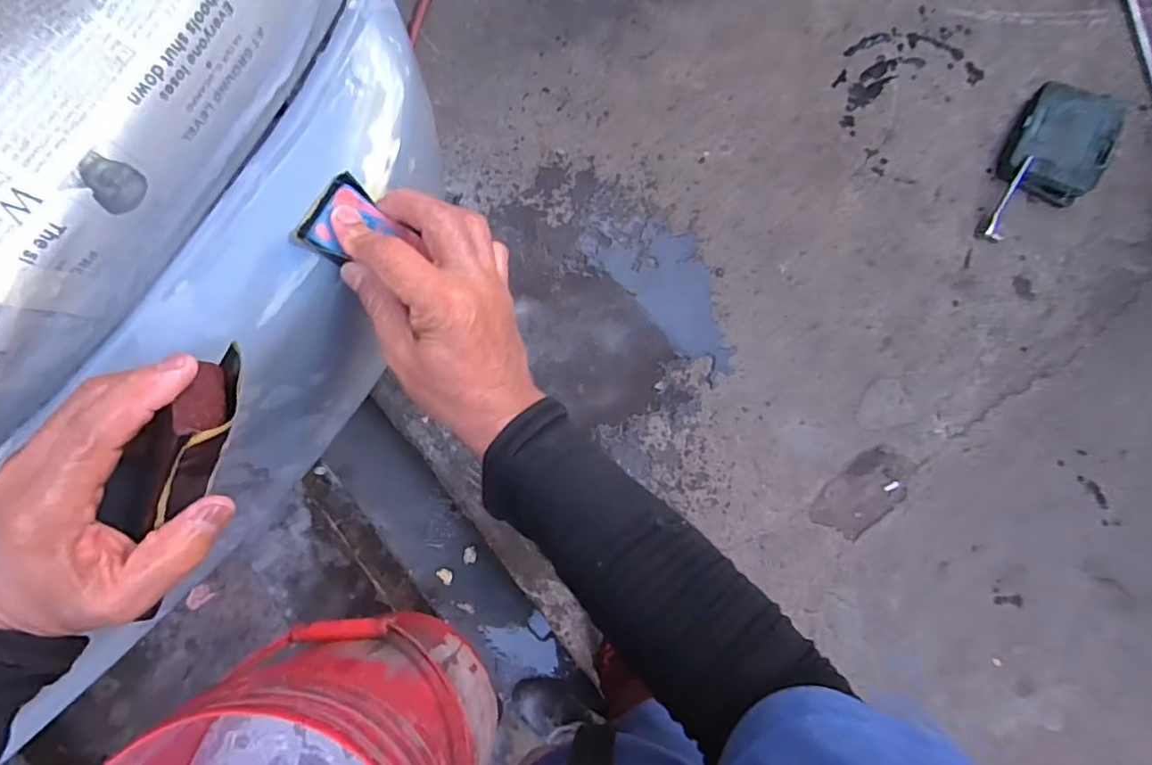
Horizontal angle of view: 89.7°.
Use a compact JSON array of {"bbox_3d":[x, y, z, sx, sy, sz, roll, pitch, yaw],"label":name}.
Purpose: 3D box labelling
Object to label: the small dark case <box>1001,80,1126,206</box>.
[{"bbox_3d":[1.125,-0.552,1.342,0.209,0.086,0.263,27,81,4],"label":"small dark case"}]

